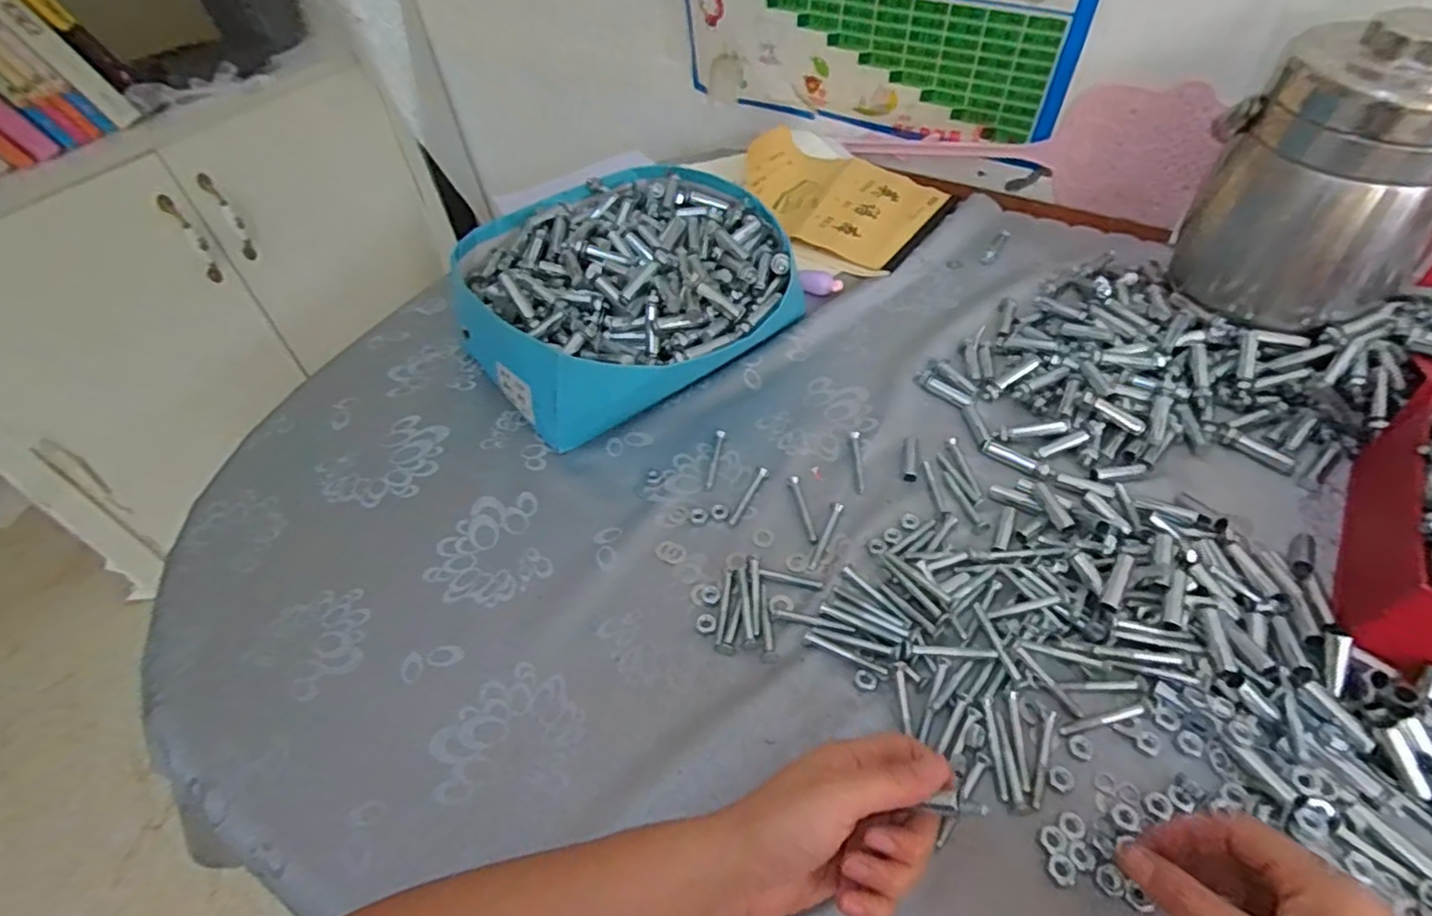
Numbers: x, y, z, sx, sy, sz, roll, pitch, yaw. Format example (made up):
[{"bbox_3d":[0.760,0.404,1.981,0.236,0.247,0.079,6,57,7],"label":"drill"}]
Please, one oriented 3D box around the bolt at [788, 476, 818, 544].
[{"bbox_3d":[0.065,0.036,0.507,0.008,0.004,0.062,-9,50,-3],"label":"bolt"}]

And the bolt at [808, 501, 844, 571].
[{"bbox_3d":[0.079,0.055,0.490,0.007,0.004,0.061,19,54,19],"label":"bolt"}]

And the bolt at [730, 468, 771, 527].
[{"bbox_3d":[0.025,0.027,0.515,0.010,0.009,0.057,19,54,19],"label":"bolt"}]

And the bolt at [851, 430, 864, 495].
[{"bbox_3d":[0.113,0.002,0.534,0.006,0.004,0.064,0,50,5],"label":"bolt"}]

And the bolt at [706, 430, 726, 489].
[{"bbox_3d":[0.000,-0.001,0.543,0.007,0.004,0.056,5,51,9],"label":"bolt"}]

